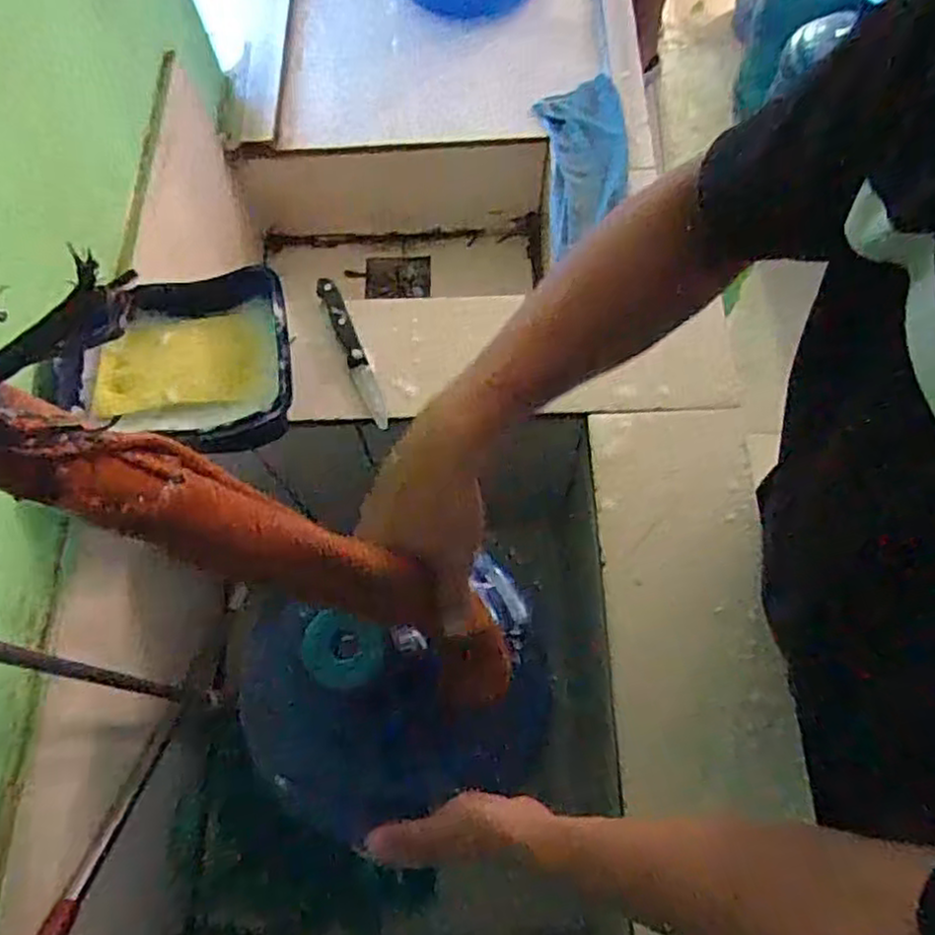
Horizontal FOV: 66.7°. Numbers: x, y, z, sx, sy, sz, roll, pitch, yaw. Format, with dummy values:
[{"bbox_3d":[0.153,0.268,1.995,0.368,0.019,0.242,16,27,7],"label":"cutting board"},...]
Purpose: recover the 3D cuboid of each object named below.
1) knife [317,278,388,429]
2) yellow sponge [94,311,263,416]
[{"bbox_3d":[-0.112,-0.116,0.681,0.020,0.017,0.169,-22,68,-6],"label":"knife"},{"bbox_3d":[-0.256,-0.093,0.627,0.149,0.021,0.085,-10,67,-1],"label":"yellow sponge"}]

